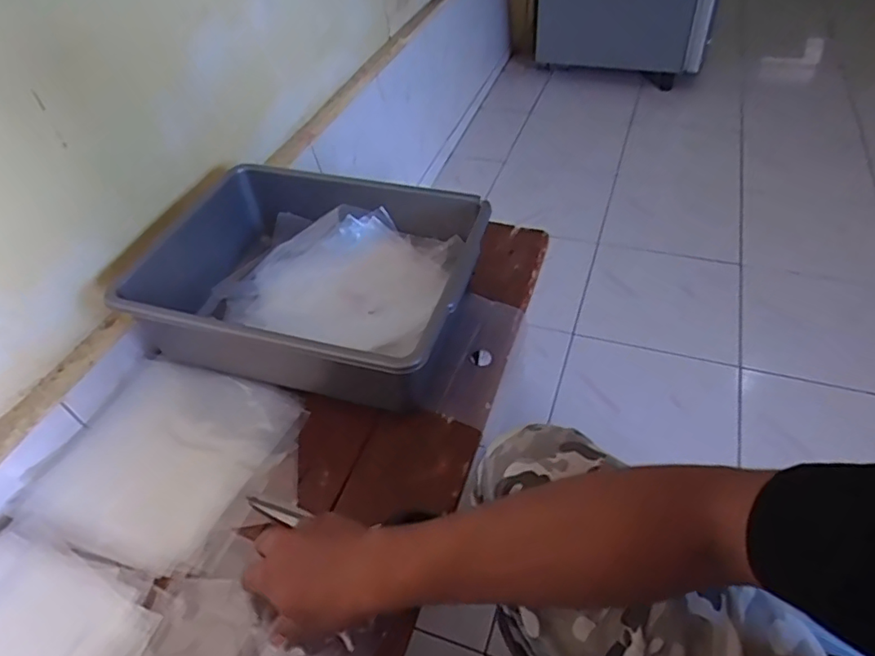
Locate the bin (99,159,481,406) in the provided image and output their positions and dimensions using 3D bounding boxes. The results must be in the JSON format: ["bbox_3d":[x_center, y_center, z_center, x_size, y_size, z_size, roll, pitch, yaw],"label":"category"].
[{"bbox_3d":[-0.152,-0.051,0.747,0.393,0.131,0.307,13,47,18],"label":"bin"}]

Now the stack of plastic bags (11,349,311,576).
[{"bbox_3d":[-0.304,0.139,0.656,0.253,0.015,0.231,13,47,18],"label":"stack of plastic bags"}]

